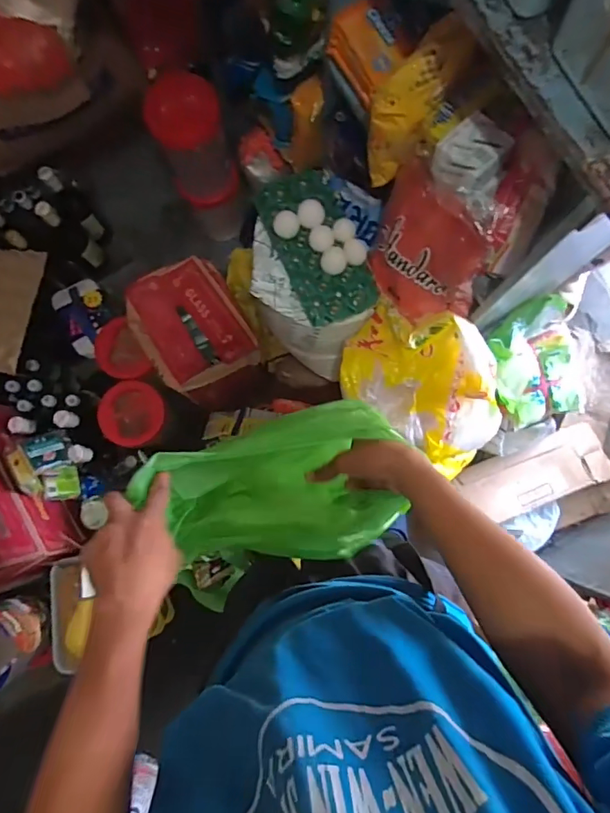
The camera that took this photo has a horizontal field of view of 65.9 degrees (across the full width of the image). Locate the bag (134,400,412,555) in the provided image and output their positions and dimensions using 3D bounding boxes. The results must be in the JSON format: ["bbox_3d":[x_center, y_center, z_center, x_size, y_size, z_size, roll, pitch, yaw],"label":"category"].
[{"bbox_3d":[-0.027,0.111,0.569,0.282,0.151,0.171,-17,82,-2],"label":"bag"}]

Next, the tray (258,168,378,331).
[{"bbox_3d":[0.026,-0.301,0.875,0.149,0.072,0.283,-22,82,-3],"label":"tray"}]

